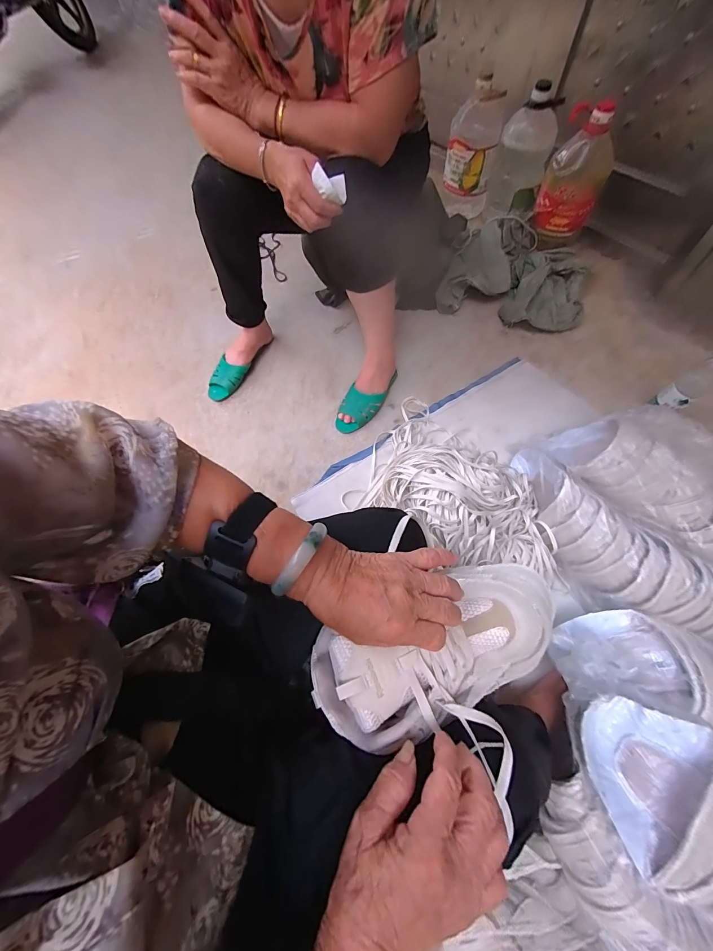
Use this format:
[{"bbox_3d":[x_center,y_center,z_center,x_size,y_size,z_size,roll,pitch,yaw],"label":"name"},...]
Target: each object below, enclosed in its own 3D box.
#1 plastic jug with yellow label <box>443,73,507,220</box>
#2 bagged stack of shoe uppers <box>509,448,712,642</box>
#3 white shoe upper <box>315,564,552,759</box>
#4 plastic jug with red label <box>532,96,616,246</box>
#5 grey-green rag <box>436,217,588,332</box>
[{"bbox_3d":[0.358,-1.008,1.093,0.145,0.300,0.114,6,64,6],"label":"plastic jug with yellow label"},{"bbox_3d":[0.463,0.114,0.637,0.155,0.119,0.436,-40,68,-16],"label":"bagged stack of shoe uppers"},{"bbox_3d":[0.087,0.158,0.326,0.254,0.076,0.107,-20,64,-13],"label":"white shoe upper"},{"bbox_3d":[0.594,-0.801,0.956,0.156,0.271,0.158,24,67,14],"label":"plastic jug with red label"},{"bbox_3d":[0.471,-0.585,1.011,0.392,0.108,0.327,19,66,12],"label":"grey-green rag"}]

